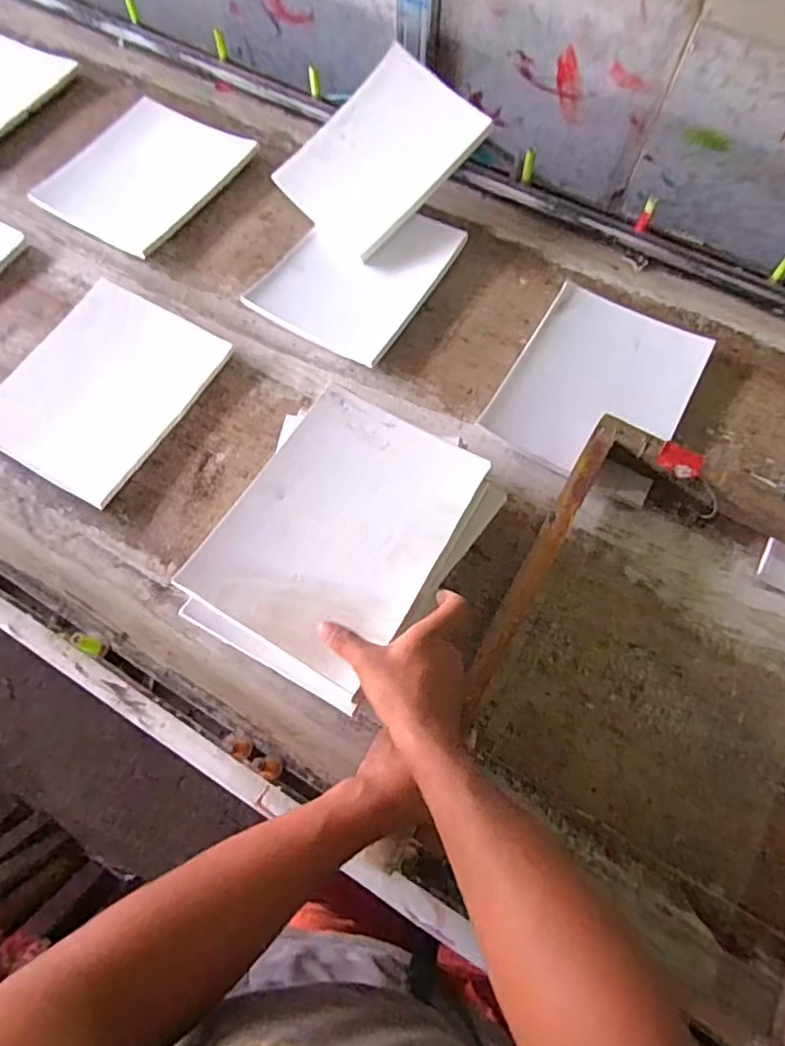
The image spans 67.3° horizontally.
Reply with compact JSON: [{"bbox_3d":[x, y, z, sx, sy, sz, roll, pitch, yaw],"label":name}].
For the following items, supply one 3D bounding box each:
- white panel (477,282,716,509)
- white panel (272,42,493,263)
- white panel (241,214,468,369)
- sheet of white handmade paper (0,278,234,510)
[{"bbox_3d":[0.271,-0.179,0.769,0.216,0.030,0.265,29,75,10],"label":"white panel"},{"bbox_3d":[-0.022,-0.534,0.853,0.199,0.026,0.254,44,100,6],"label":"white panel"},{"bbox_3d":[-0.048,-0.357,0.838,0.204,0.022,0.254,31,75,11],"label":"white panel"},{"bbox_3d":[-0.377,-0.180,0.760,0.224,0.017,0.271,28,74,10],"label":"sheet of white handmade paper"}]

